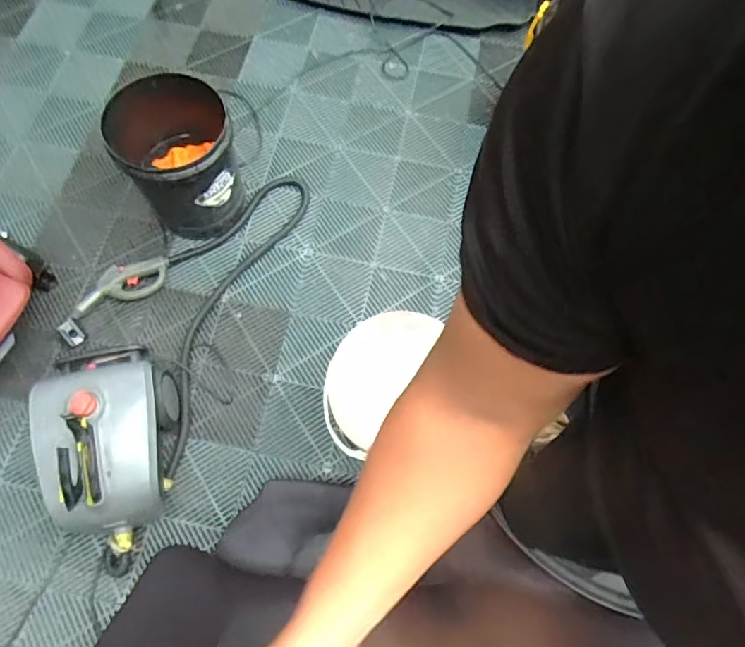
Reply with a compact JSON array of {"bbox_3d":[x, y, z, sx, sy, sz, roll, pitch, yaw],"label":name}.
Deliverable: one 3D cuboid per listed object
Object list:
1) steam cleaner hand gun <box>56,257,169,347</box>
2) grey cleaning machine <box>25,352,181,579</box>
[{"bbox_3d":[-0.725,-0.082,1.473,0.342,0.039,0.125,-41,74,-18],"label":"steam cleaner hand gun"},{"bbox_3d":[-0.619,0.285,1.206,0.259,0.284,0.472,-1,68,-3],"label":"grey cleaning machine"}]

